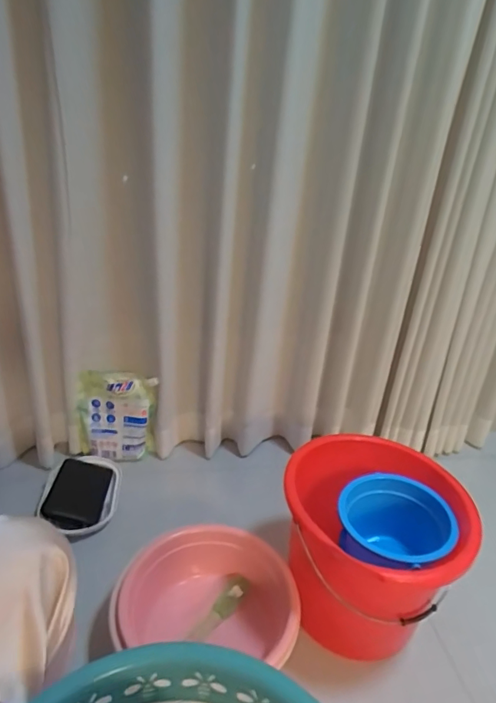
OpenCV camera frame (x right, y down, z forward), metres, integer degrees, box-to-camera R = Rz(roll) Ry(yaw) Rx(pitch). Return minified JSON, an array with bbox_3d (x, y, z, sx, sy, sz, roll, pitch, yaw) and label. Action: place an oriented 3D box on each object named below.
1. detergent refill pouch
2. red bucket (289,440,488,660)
[{"bbox_3d":[-0.344,0.174,1.209,0.198,0.242,0.053,4,27,-3],"label":"detergent refill pouch"},{"bbox_3d":[0.215,0.389,0.889,0.304,0.308,0.330,4,27,-2],"label":"red bucket"}]

